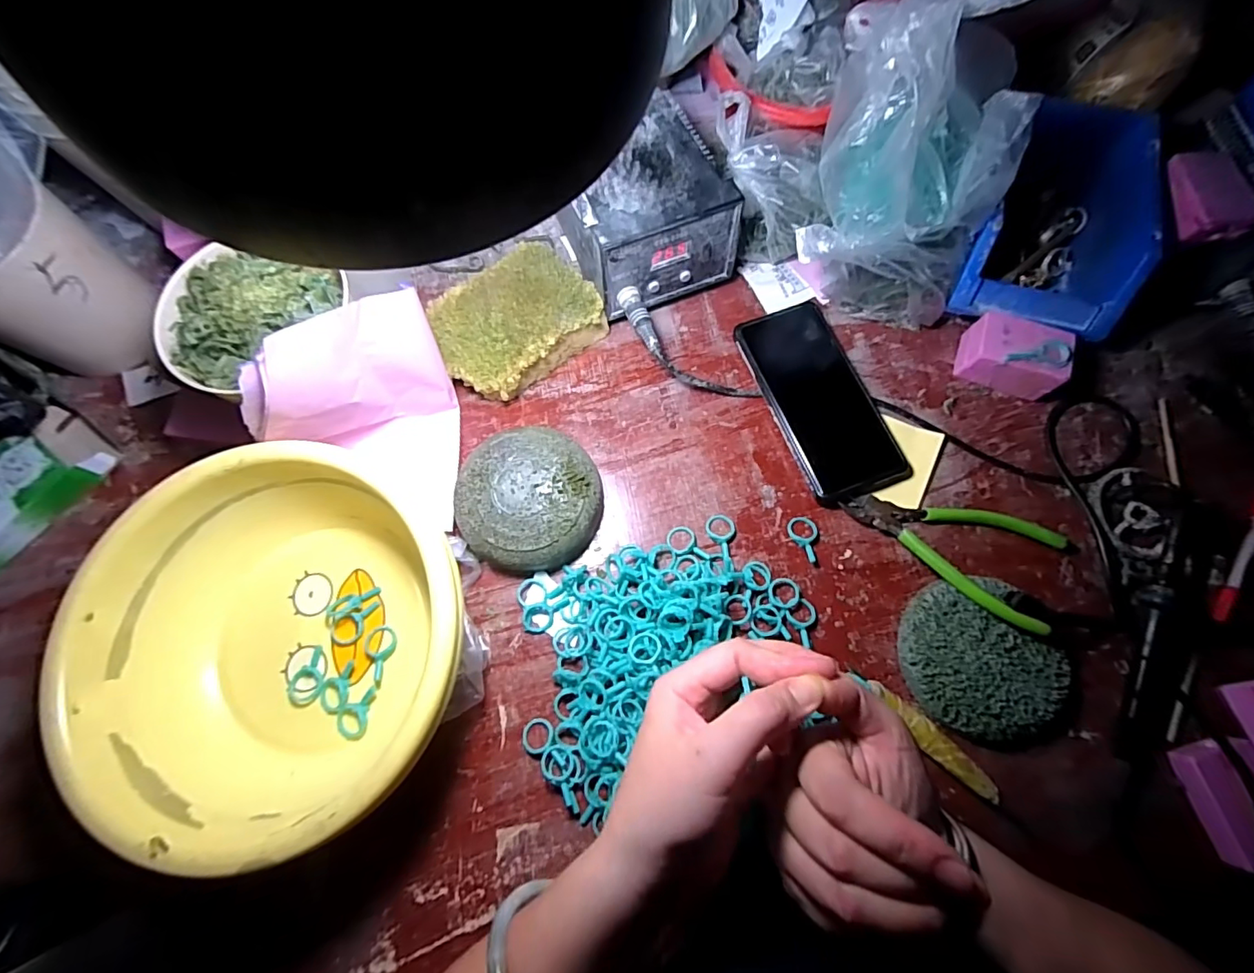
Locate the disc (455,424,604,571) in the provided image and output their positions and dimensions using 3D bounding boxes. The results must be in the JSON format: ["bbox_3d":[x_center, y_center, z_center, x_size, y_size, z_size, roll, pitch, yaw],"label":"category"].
[{"bbox_3d":[-0.071,0.010,0.390,0.102,0.033,0.100,0,74,1],"label":"disc"}]

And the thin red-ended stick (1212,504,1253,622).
[{"bbox_3d":[0.455,0.048,0.386,0.014,0.008,0.117,35,78,10],"label":"thin red-ended stick"}]

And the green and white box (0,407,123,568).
[{"bbox_3d":[-0.453,0.005,0.390,0.067,0.031,0.123,31,77,9],"label":"green and white box"}]

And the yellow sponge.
[{"bbox_3d":[-0.092,-0.132,0.431,0.130,0.042,0.093,-40,77,-11],"label":"yellow sponge"}]

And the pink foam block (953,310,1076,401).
[{"bbox_3d":[0.307,-0.104,0.422,0.071,0.042,0.049,22,74,7],"label":"pink foam block"}]

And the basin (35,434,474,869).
[{"bbox_3d":[-0.209,0.099,0.331,0.214,0.090,0.213,0,74,1],"label":"basin"}]

